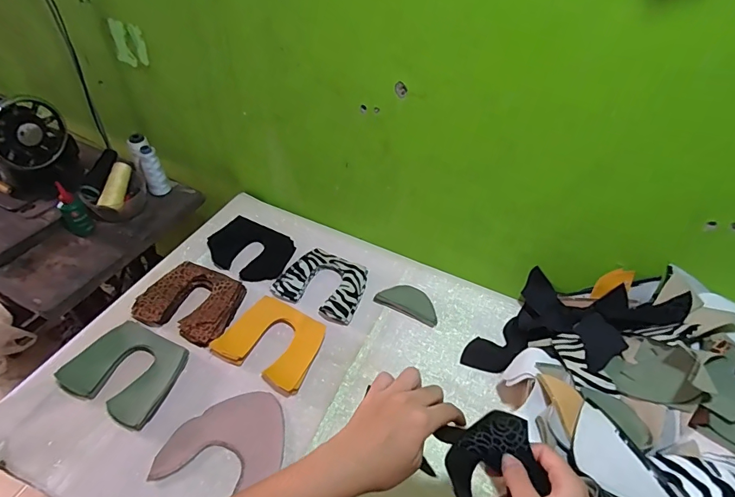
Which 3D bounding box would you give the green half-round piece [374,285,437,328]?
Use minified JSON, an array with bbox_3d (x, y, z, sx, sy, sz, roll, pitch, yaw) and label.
[{"bbox_3d":[0.078,0.094,0.763,0.114,0.008,0.065,21,49,16],"label":"green half-round piece"}]

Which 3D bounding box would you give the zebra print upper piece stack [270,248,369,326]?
[{"bbox_3d":[-0.079,0.063,0.776,0.151,0.022,0.129,20,49,15],"label":"zebra print upper piece stack"}]

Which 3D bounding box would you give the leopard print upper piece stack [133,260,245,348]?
[{"bbox_3d":[-0.303,0.090,0.729,0.155,0.032,0.132,17,48,12],"label":"leopard print upper piece stack"}]

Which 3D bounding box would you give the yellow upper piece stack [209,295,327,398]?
[{"bbox_3d":[-0.151,0.150,0.681,0.152,0.025,0.129,23,50,18],"label":"yellow upper piece stack"}]

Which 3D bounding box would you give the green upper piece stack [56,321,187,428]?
[{"bbox_3d":[-0.360,0.184,0.635,0.148,0.018,0.129,23,46,10],"label":"green upper piece stack"}]

